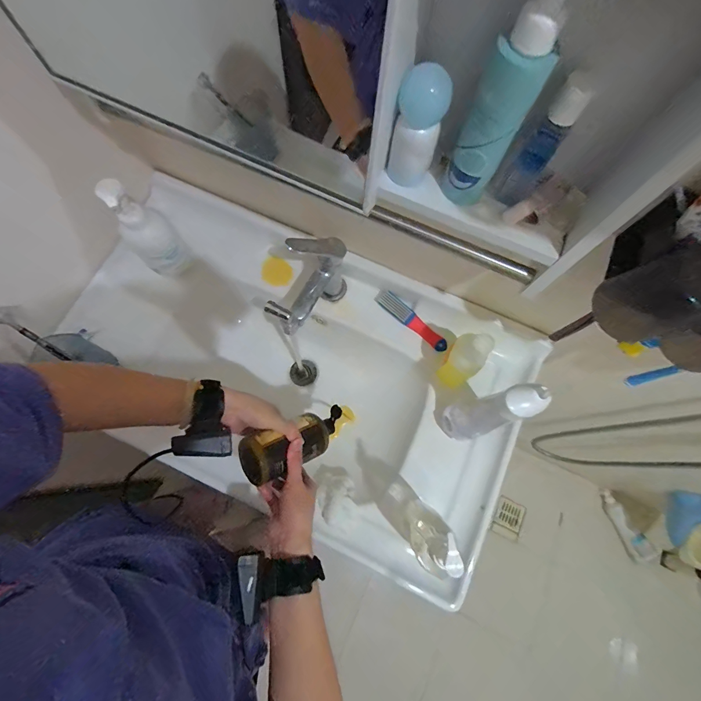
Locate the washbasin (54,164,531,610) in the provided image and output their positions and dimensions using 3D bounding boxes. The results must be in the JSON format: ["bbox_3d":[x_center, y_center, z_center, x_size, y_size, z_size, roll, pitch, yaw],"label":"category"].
[{"bbox_3d":[-0.107,0.046,0.662,0.804,0.263,0.443,25,74,6],"label":"washbasin"}]

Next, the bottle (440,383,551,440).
[{"bbox_3d":[0.198,0.093,0.505,0.073,0.239,0.062,-11,74,-6],"label":"bottle"}]

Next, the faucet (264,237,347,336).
[{"bbox_3d":[-0.075,-0.100,0.579,0.067,0.173,0.169,32,74,8],"label":"faucet"}]

